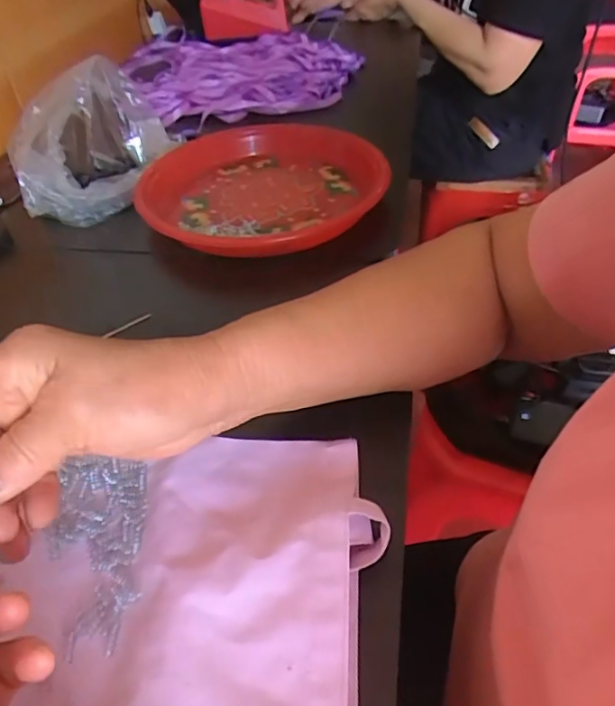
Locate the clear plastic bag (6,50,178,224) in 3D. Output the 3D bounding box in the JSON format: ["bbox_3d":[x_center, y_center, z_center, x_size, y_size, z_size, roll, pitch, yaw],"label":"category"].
[{"bbox_3d":[-0.213,-0.201,0.547,0.078,0.121,0.166,18,47,23],"label":"clear plastic bag"}]

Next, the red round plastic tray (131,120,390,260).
[{"bbox_3d":[-0.039,-0.162,0.541,0.221,0.041,0.228,0,39,0],"label":"red round plastic tray"}]

